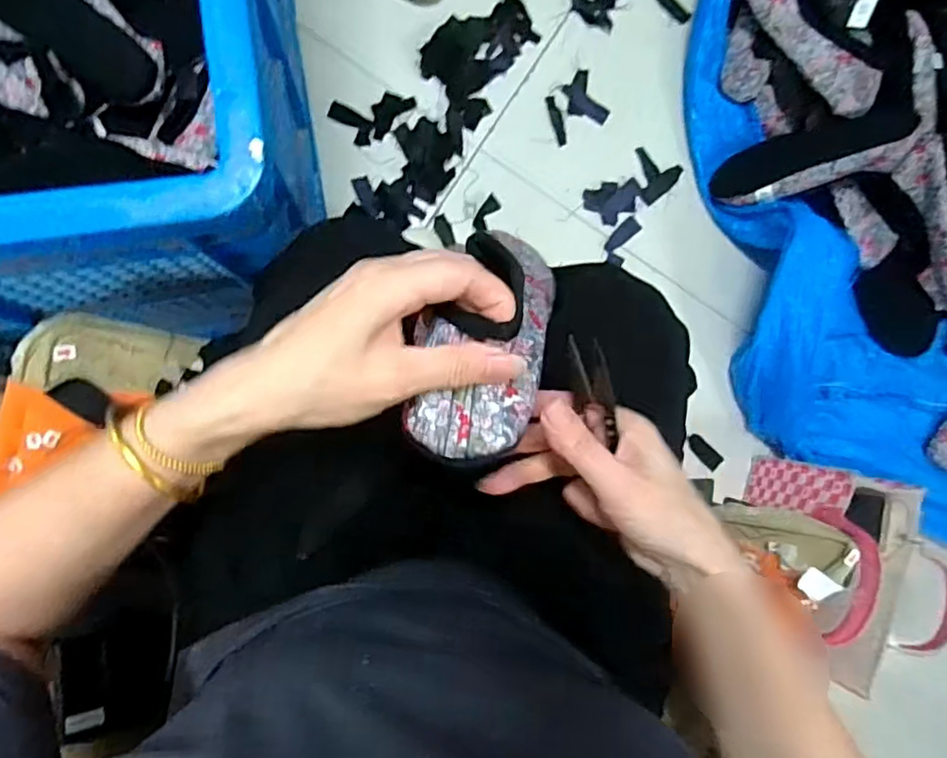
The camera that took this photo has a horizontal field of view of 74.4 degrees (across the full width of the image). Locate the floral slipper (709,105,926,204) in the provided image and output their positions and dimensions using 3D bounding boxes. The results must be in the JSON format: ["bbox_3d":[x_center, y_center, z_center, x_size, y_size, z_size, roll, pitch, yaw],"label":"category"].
[{"bbox_3d":[0.455,-0.299,0.848,0.249,0.053,0.089,-12,89,25],"label":"floral slipper"}]

